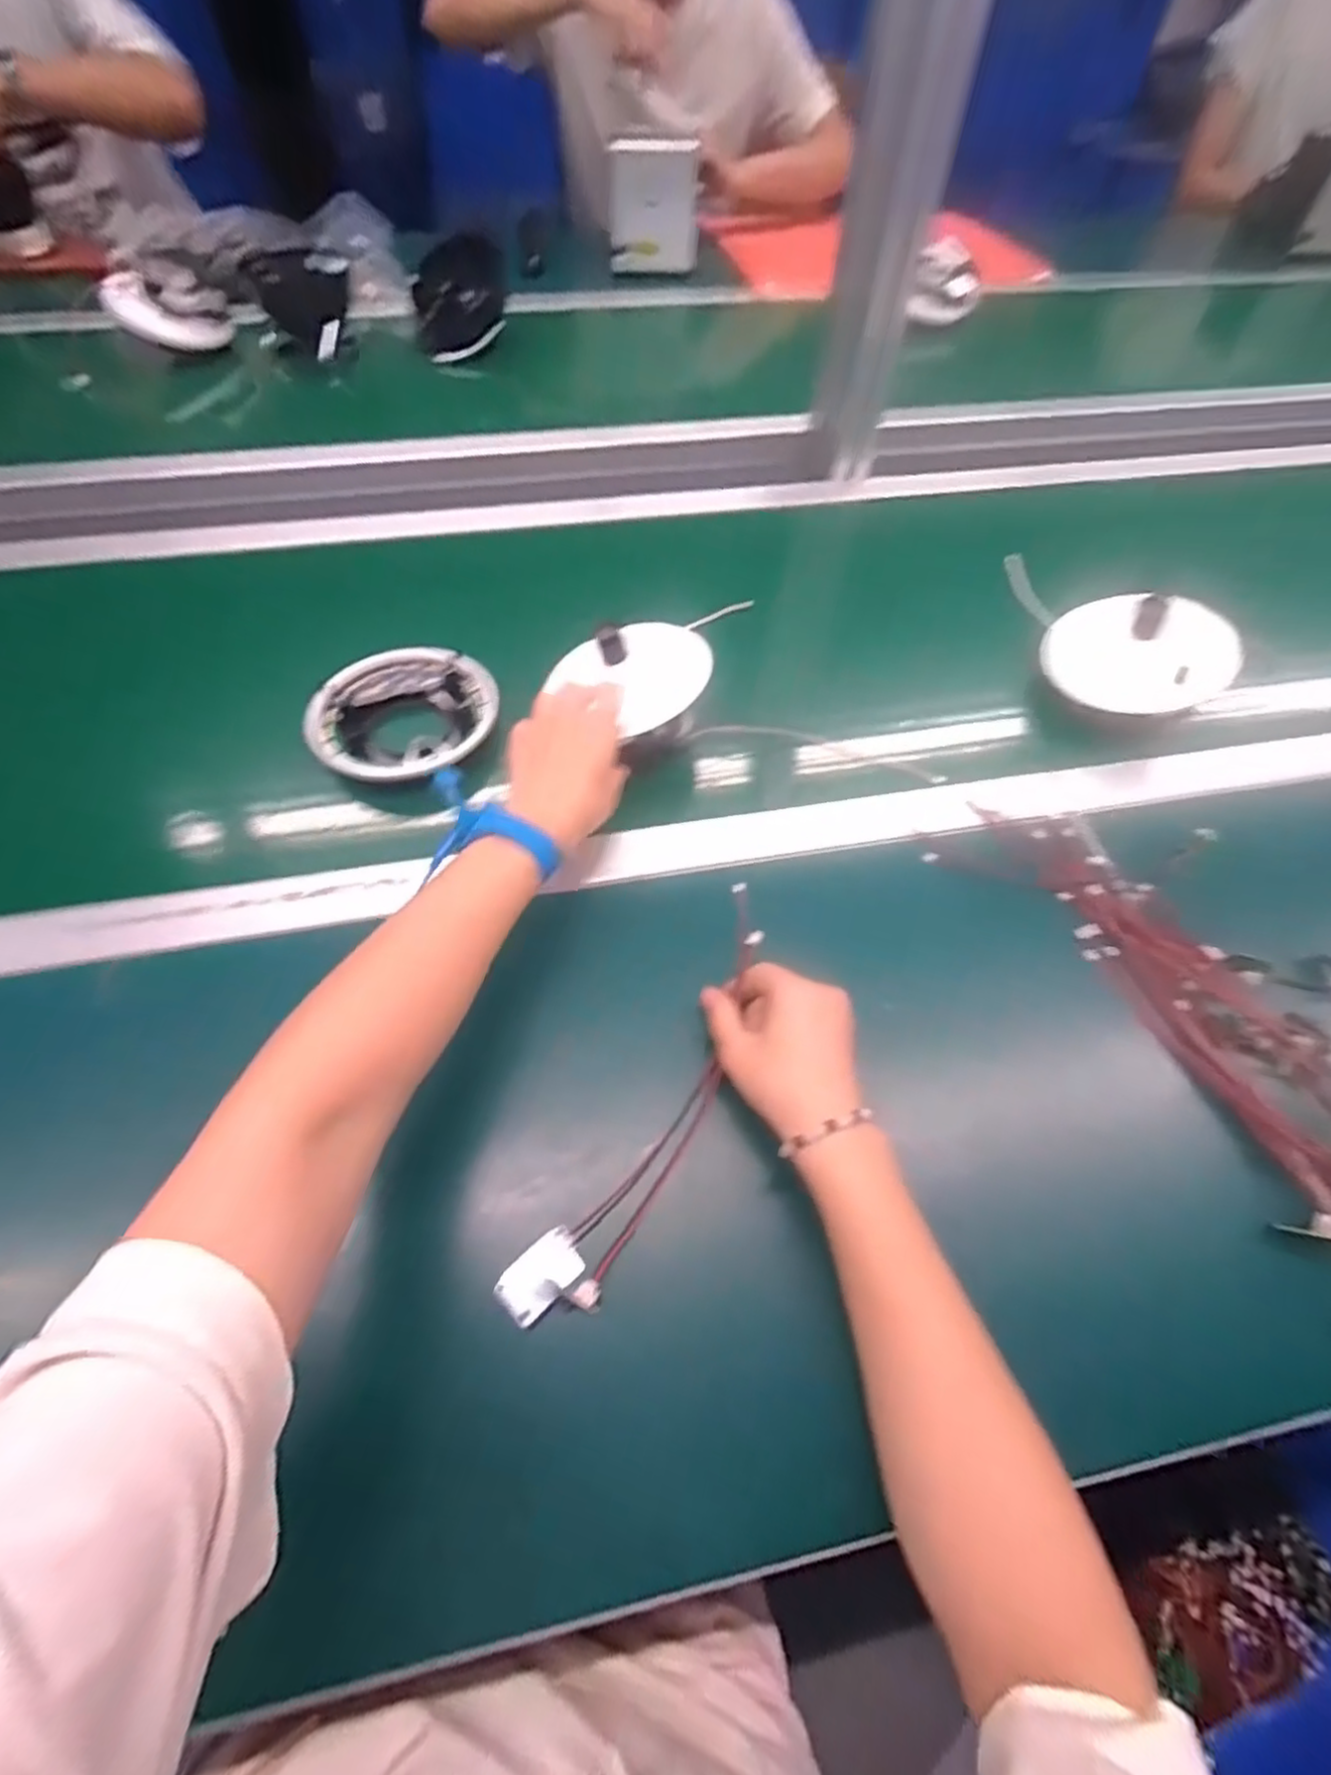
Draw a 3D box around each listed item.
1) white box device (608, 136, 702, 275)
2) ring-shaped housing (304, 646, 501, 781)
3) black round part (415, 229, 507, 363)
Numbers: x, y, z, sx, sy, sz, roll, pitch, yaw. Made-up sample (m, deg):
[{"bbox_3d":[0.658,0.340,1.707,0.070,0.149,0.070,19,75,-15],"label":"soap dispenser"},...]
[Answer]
[{"bbox_3d":[-0.017,-0.988,1.011,0.127,0.136,0.037,-9,57,-7],"label":"white box device"},{"bbox_3d":[-0.200,-0.136,0.540,0.135,0.034,0.117,-7,57,-5],"label":"ring-shaped housing"},{"bbox_3d":[-0.272,-0.776,0.918,0.122,0.098,0.113,-11,58,-8],"label":"black round part"}]

